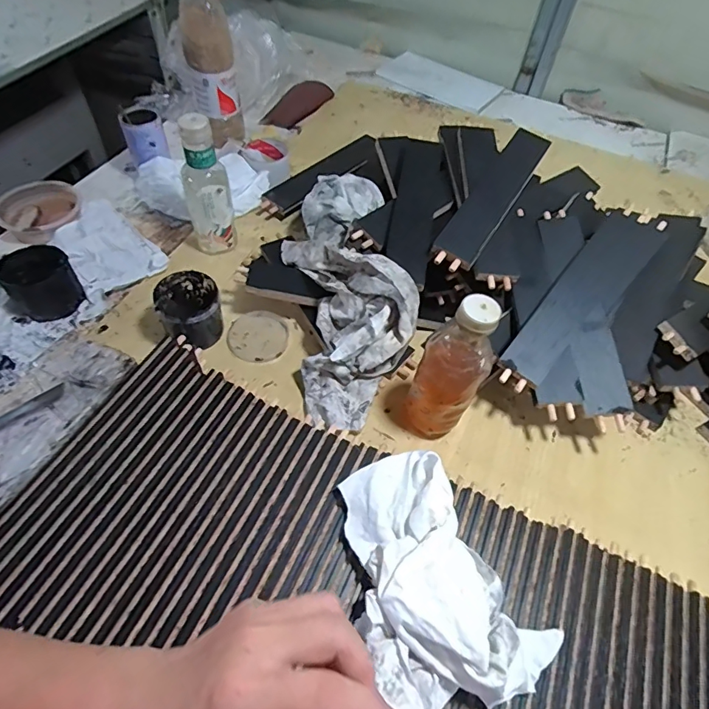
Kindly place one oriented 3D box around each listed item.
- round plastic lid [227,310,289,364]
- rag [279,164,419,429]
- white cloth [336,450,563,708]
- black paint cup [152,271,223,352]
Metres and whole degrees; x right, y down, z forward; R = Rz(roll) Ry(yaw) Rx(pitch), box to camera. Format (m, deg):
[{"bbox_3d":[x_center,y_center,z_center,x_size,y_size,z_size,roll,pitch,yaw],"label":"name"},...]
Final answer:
[{"bbox_3d":[-0.133,-0.026,0.649,0.080,0.008,0.084,2,55,-3],"label":"round plastic lid"},{"bbox_3d":[-0.017,-0.117,0.648,0.155,0.115,0.433,-3,55,-7],"label":"rag"},{"bbox_3d":[0.060,0.196,0.410,0.140,0.056,0.218,-27,61,-21],"label":"white cloth"},{"bbox_3d":[-0.215,-0.055,0.621,0.078,0.080,0.091,-21,59,-18],"label":"black paint cup"}]

